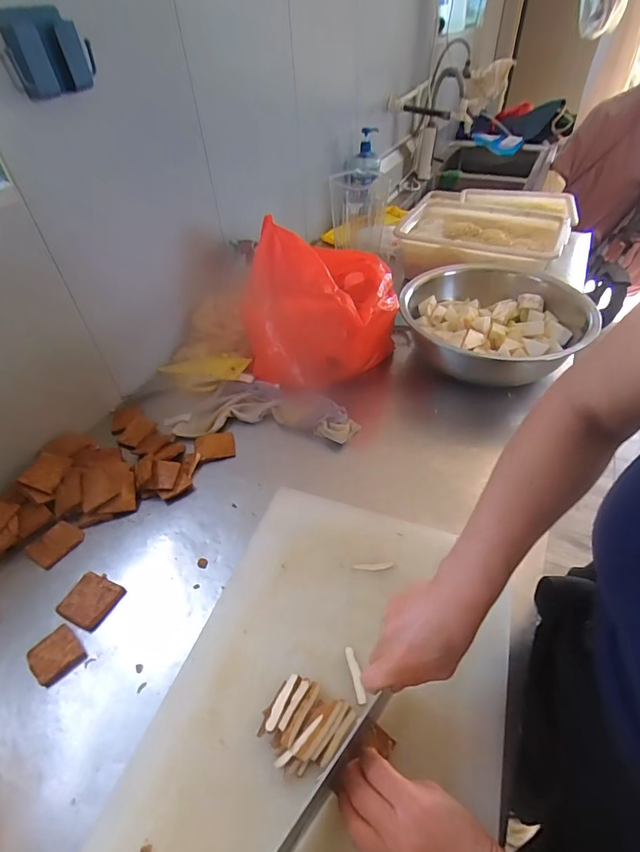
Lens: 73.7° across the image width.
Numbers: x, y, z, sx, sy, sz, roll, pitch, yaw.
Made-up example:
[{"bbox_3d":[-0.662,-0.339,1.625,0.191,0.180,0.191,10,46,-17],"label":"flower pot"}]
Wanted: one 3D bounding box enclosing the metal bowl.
[{"bbox_3d":[0.352,-0.208,0.888,0.361,0.130,0.364,17,49,20],"label":"metal bowl"}]

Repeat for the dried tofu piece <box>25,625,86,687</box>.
[{"bbox_3d":[-0.320,0.278,0.517,0.056,0.008,0.051,33,55,31],"label":"dried tofu piece"}]

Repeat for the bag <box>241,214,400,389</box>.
[{"bbox_3d":[0.006,-0.248,0.846,0.273,0.283,0.260,10,46,13],"label":"bag"}]

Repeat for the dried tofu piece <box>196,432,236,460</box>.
[{"bbox_3d":[-0.185,0.034,0.752,0.066,0.009,0.060,-10,45,-7],"label":"dried tofu piece"}]

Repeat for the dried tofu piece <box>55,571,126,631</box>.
[{"bbox_3d":[-0.302,0.226,0.560,0.068,0.018,0.062,17,49,20],"label":"dried tofu piece"}]

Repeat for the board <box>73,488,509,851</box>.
[{"bbox_3d":[0.000,0.307,0.445,0.350,0.015,0.528,13,46,17],"label":"board"}]

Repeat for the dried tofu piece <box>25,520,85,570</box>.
[{"bbox_3d":[-0.389,0.172,0.627,0.059,0.011,0.064,22,50,24],"label":"dried tofu piece"}]

